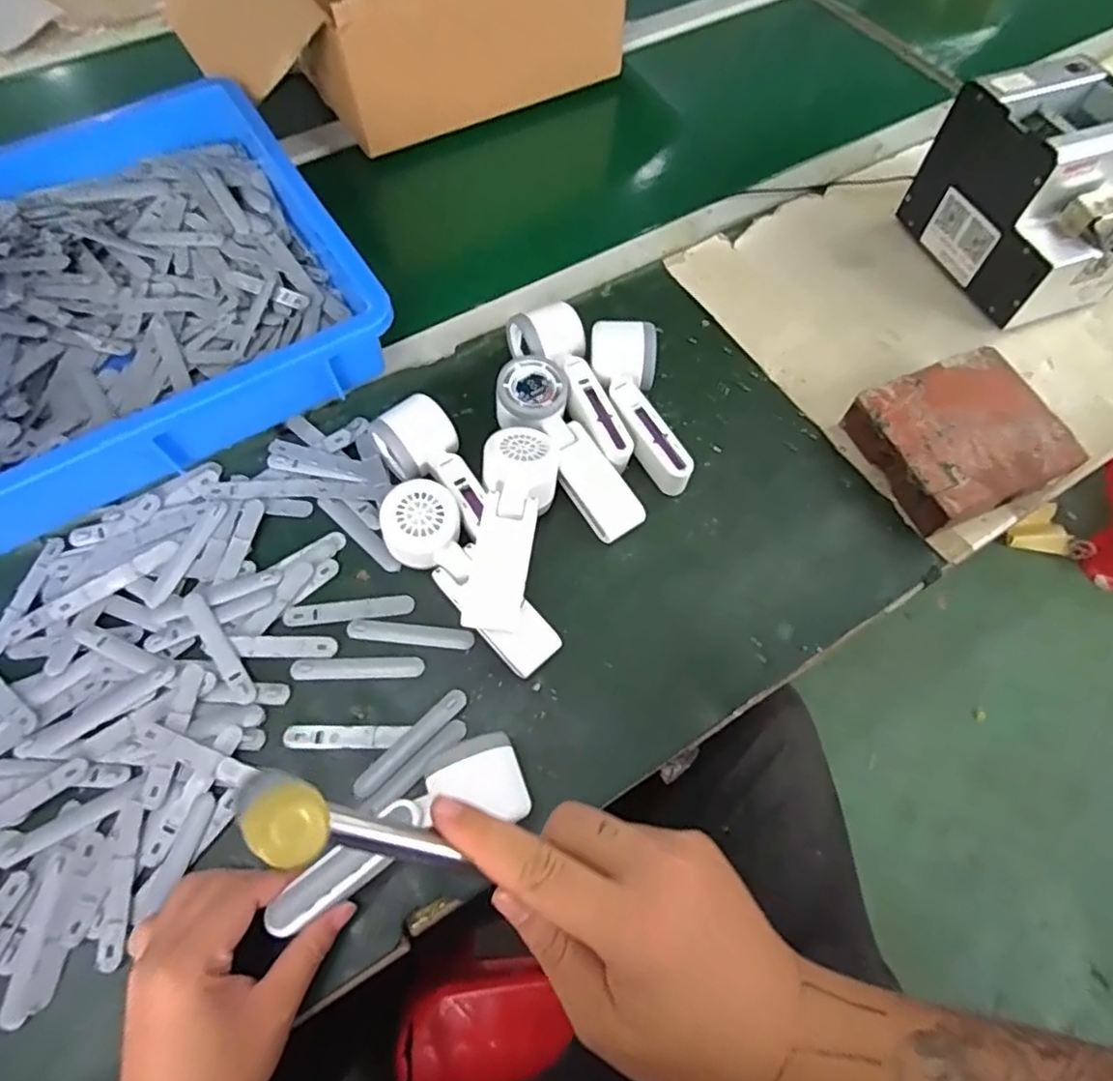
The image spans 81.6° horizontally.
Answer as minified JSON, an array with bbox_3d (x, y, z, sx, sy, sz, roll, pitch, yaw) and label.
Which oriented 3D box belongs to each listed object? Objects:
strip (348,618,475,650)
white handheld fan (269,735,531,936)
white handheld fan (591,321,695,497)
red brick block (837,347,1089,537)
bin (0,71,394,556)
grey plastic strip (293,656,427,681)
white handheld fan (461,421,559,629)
[{"bbox_3d":[-0.112,0.072,0.499,0.095,0.006,0.018,5,64,2],"label":"strip"},{"bbox_3d":[-0.093,0.190,0.406,0.168,0.035,0.056,-36,70,-10],"label":"white handheld fan"},{"bbox_3d":[0.071,-0.115,0.554,0.058,0.052,0.160,-12,65,-7],"label":"white handheld fan"},{"bbox_3d":[0.344,-0.087,0.552,0.143,0.050,0.132,-23,66,-11],"label":"red brick block"},{"bbox_3d":[-0.465,-0.176,0.540,0.556,0.104,0.394,-30,68,-14],"label":"bin"},{"bbox_3d":[-0.149,0.096,0.484,0.096,0.004,0.016,-2,64,-1],"label":"grey plastic strip"},{"bbox_3d":[-0.037,-0.007,0.500,0.058,0.056,0.165,7,64,3],"label":"white handheld fan"}]

